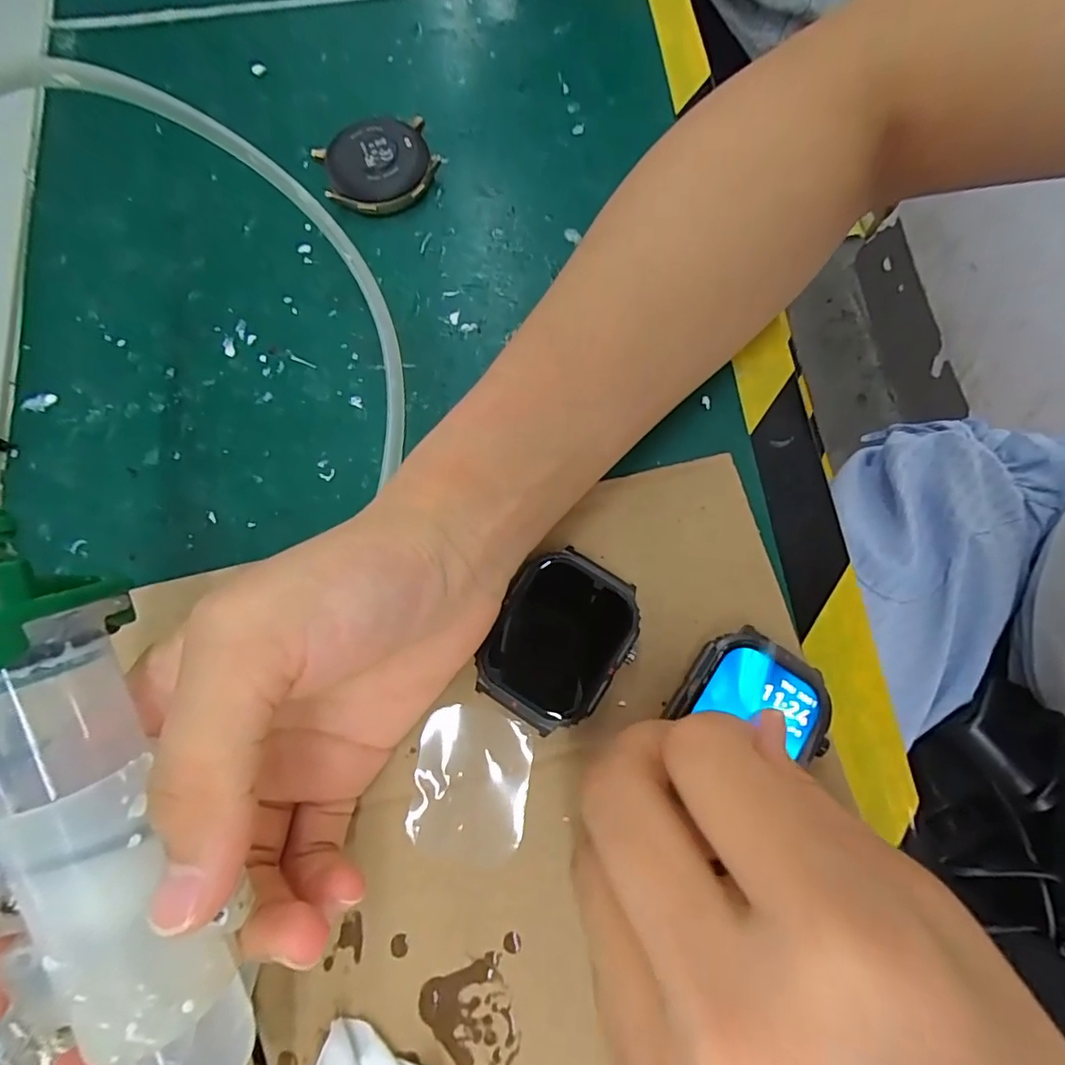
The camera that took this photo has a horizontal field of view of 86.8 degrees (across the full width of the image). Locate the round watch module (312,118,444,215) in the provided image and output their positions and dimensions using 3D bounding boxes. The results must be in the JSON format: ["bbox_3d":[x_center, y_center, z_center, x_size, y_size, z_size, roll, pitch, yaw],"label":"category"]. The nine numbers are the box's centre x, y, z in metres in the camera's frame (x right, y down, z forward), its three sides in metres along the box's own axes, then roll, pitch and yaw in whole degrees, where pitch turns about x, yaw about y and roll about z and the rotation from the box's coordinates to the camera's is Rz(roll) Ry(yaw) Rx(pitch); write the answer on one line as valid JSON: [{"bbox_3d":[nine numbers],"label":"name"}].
[{"bbox_3d":[-0.064,-0.153,0.236,0.045,0.011,0.039,-12,76,-3],"label":"round watch module"}]

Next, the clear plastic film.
[{"bbox_3d":[-0.019,0.079,0.177,0.036,0.004,0.044,8,75,2],"label":"clear plastic film"}]

